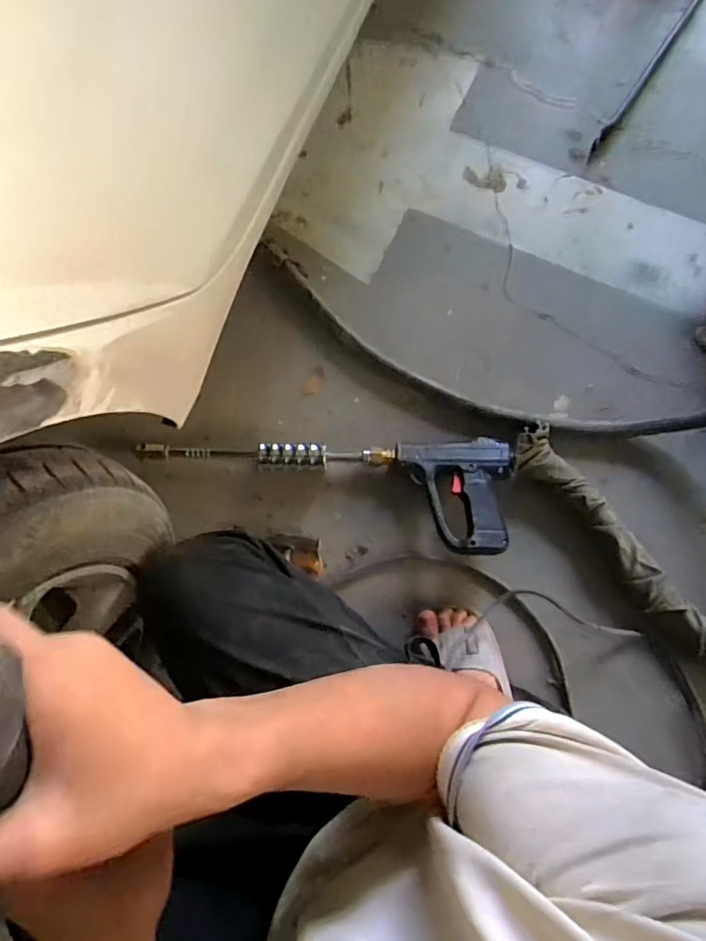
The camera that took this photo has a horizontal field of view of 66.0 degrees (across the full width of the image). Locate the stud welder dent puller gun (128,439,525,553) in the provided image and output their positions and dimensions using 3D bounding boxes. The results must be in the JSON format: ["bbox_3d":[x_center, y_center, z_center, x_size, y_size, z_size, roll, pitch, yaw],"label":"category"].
[{"bbox_3d":[-0.048,0.030,0.770,0.541,0.053,0.160,1,83,4],"label":"stud welder dent puller gun"}]

